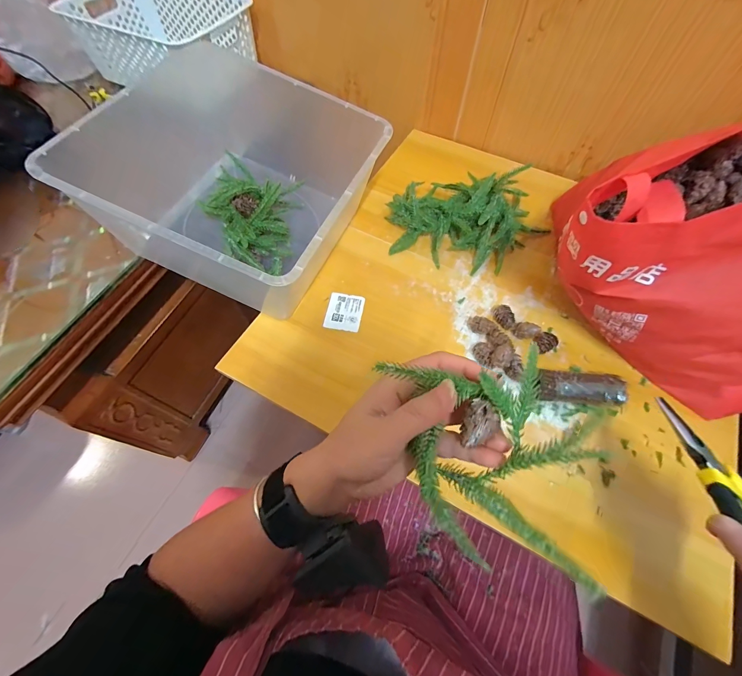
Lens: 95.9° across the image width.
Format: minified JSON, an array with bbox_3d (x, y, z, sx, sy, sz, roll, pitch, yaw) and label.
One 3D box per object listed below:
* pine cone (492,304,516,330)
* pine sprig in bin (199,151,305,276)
[{"bbox_3d":[0.179,-0.030,0.452,0.019,0.017,0.041,-17,63,-8],"label":"pine cone"},{"bbox_3d":[-0.178,-0.176,0.482,0.119,0.090,0.157,8,62,4],"label":"pine sprig in bin"}]

